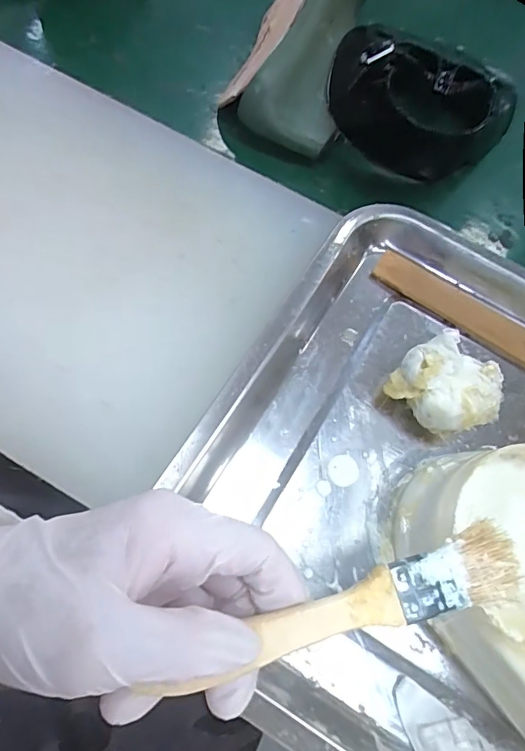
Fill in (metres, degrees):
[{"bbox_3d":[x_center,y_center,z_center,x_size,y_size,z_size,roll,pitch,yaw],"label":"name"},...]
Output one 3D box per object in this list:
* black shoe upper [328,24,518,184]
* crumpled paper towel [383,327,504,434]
[{"bbox_3d":[0.127,-0.224,0.386,0.143,0.079,0.100,14,68,3],"label":"black shoe upper"},{"bbox_3d":[0.101,0.008,0.264,0.054,0.036,0.047,38,71,12],"label":"crumpled paper towel"}]

